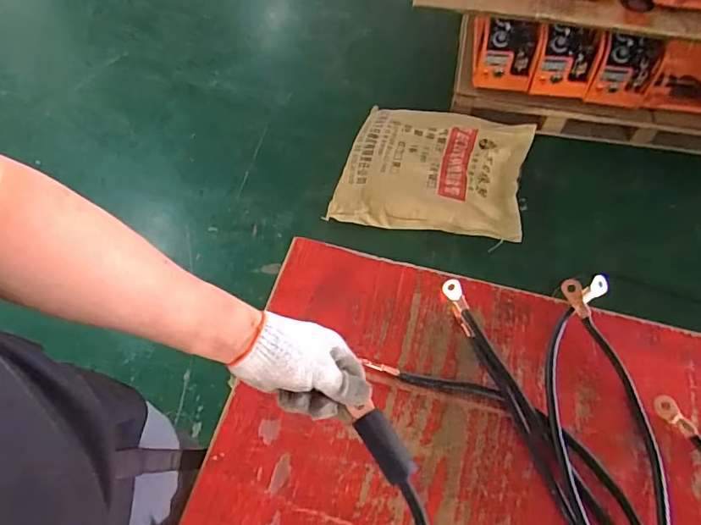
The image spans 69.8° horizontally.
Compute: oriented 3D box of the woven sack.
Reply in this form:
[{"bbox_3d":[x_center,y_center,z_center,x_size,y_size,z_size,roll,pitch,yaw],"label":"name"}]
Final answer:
[{"bbox_3d":[0.285,-0.315,1.731,0.585,0.153,0.481,13,61,7],"label":"woven sack"}]

